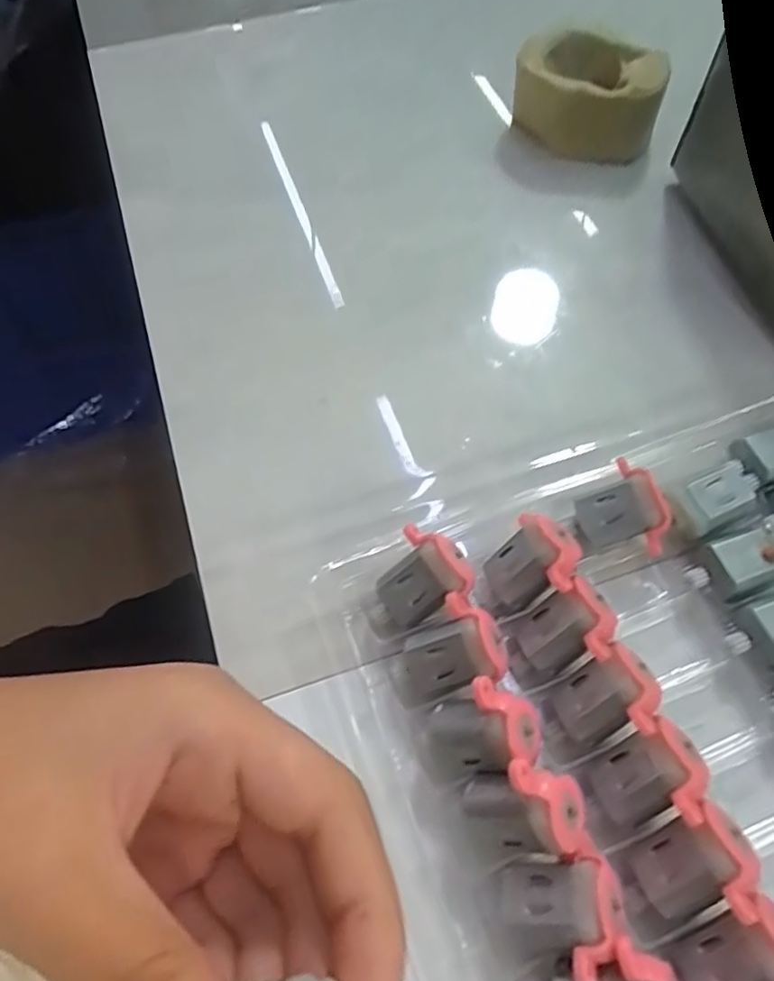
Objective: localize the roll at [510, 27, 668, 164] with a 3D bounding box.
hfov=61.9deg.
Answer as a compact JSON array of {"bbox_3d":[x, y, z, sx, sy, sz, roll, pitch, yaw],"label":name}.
[{"bbox_3d":[0.102,-0.202,0.331,0.070,0.034,0.070,0,62,1],"label":"roll"}]

